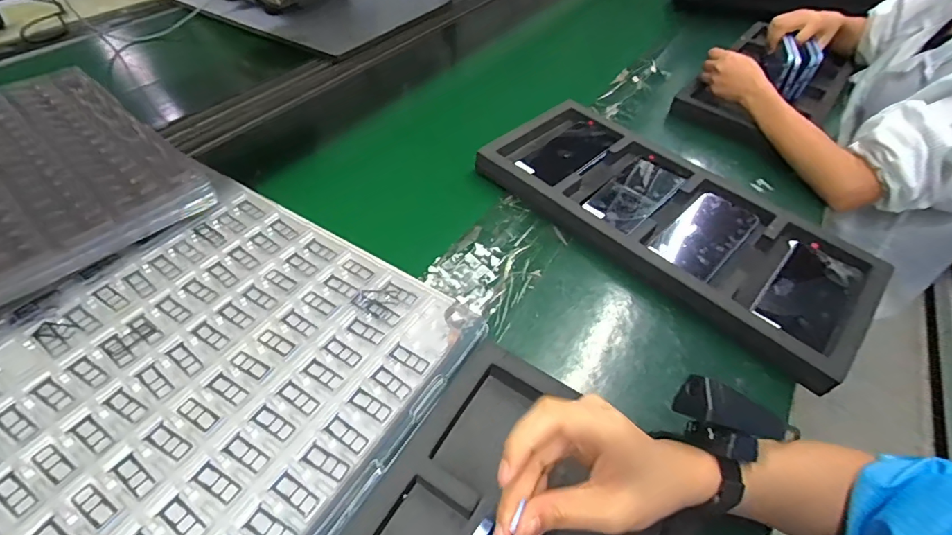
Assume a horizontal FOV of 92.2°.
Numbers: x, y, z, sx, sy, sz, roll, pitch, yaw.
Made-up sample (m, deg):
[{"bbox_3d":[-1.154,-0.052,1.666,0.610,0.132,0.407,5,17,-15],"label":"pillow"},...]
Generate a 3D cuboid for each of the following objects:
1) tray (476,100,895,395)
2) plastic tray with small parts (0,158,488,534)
[{"bbox_3d":[0.244,-0.082,0.598,0.506,0.038,0.234,37,56,26],"label":"tray"},{"bbox_3d":[-0.250,0.093,0.398,0.377,0.025,0.392,27,52,20],"label":"plastic tray with small parts"}]

